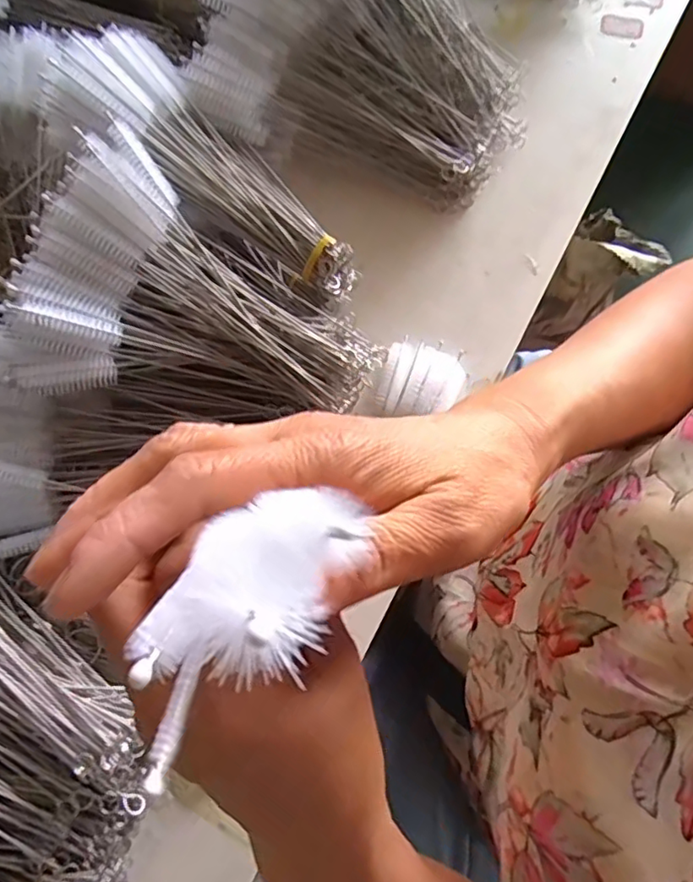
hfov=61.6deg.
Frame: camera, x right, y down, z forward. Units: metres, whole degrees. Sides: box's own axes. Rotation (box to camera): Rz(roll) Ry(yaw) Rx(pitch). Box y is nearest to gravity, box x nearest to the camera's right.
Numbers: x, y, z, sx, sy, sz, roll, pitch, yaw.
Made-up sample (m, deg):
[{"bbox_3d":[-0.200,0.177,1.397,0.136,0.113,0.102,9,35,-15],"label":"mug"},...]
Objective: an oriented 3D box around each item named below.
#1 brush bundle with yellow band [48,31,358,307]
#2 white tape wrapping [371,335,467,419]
[{"bbox_3d":[-0.078,-0.171,0.373,0.210,0.056,0.093,37,77,-13],"label":"brush bundle with yellow band"},{"bbox_3d":[0.052,-0.041,0.410,0.057,0.027,0.058,0,75,0],"label":"white tape wrapping"}]

